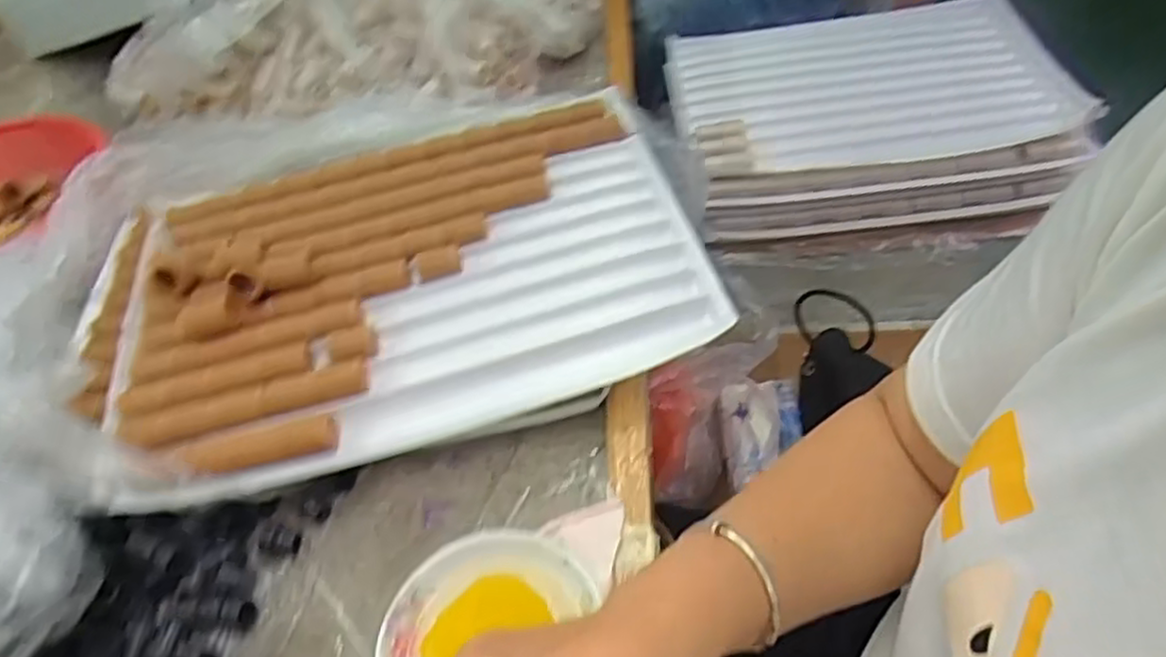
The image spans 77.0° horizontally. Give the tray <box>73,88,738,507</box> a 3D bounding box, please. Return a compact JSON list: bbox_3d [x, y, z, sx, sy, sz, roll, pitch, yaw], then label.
[{"bbox_3d":[-0.163,-0.044,0.583,0.491,0.054,0.318,-17,50,-3],"label":"tray"}]

